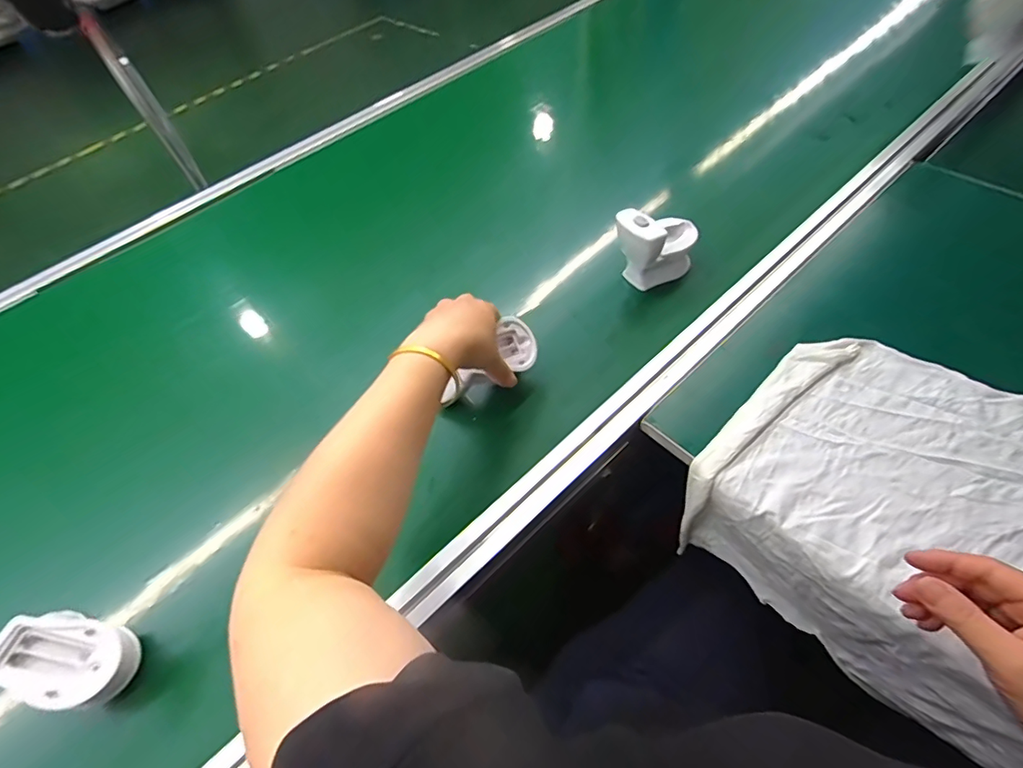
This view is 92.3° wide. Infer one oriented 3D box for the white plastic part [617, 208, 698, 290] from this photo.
[{"bbox_3d":[0.181,-0.173,0.617,0.093,0.097,0.059,-28,57,-15],"label":"white plastic part"}]

